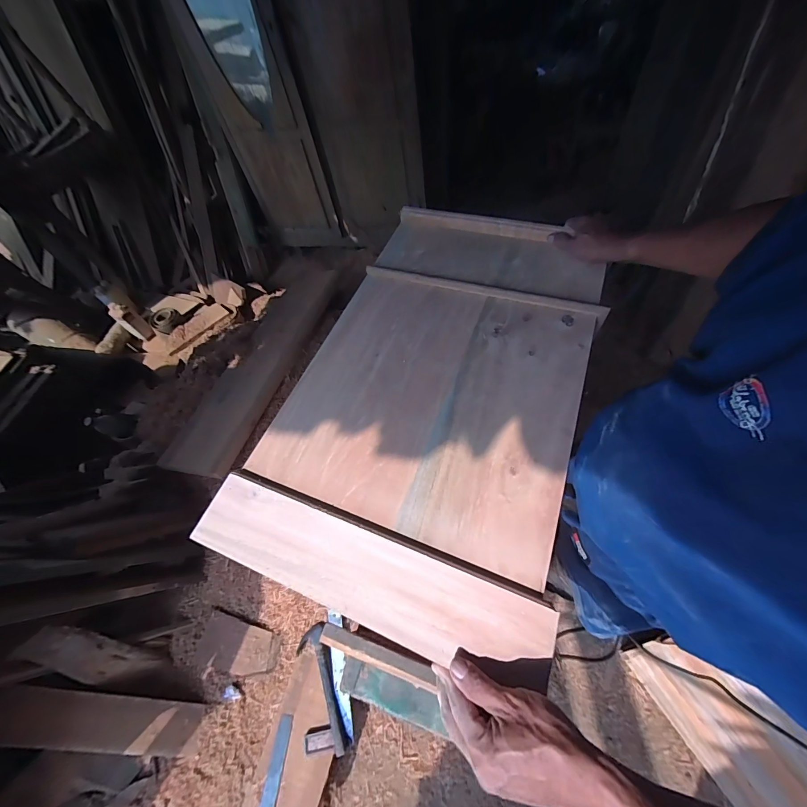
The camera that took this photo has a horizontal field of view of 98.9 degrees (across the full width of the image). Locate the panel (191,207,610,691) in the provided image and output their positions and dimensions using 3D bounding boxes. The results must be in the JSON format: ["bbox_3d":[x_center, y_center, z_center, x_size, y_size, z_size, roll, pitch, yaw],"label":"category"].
[{"bbox_3d":[0.056,-0.057,0.520,0.405,0.041,0.676,18,63,13],"label":"panel"}]

